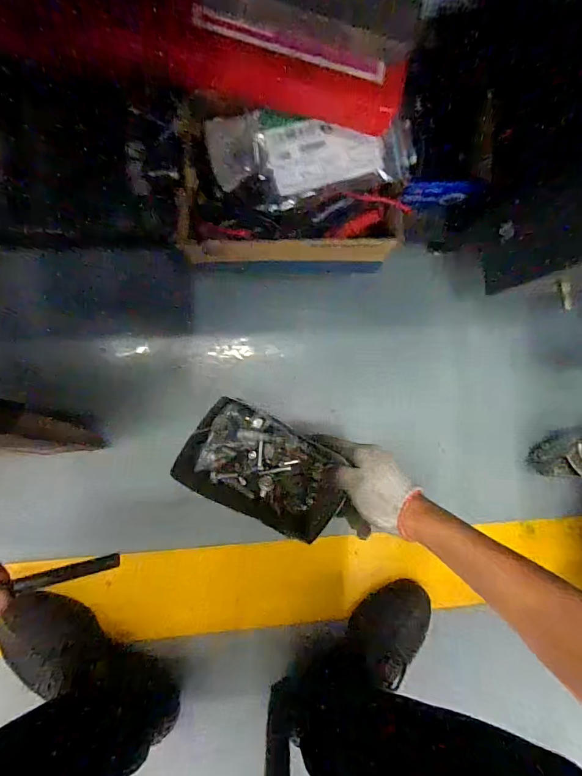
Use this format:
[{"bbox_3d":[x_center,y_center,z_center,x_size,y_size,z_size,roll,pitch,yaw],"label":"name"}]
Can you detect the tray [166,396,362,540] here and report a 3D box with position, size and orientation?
[{"bbox_3d":[-0.031,0.120,0.545,0.227,0.050,0.141,31,86,-6],"label":"tray"}]

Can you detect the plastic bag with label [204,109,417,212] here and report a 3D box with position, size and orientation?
[{"bbox_3d":[0.017,-0.263,0.450,0.207,0.030,0.086,-10,91,-7],"label":"plastic bag with label"}]

